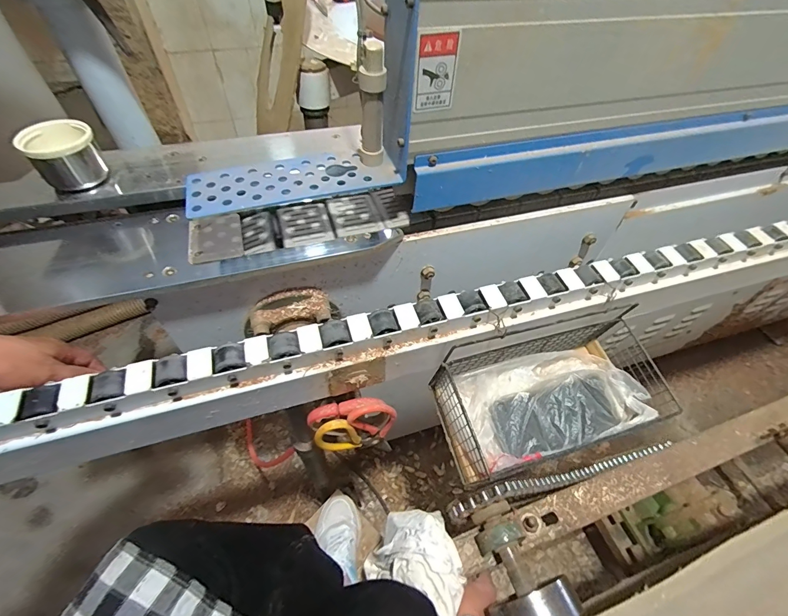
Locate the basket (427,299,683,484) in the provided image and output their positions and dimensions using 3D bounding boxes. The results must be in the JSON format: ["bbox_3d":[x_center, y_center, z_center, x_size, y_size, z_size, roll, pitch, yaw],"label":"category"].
[{"bbox_3d":[0.193,0.102,0.457,0.257,0.104,0.132,-11,54,-12],"label":"basket"}]

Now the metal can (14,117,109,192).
[{"bbox_3d":[-0.374,-0.176,0.415,0.076,0.060,0.067,39,59,22],"label":"metal can"}]

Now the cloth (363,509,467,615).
[{"bbox_3d":[0.038,0.345,0.516,0.120,0.093,0.111,25,55,13],"label":"cloth"}]

